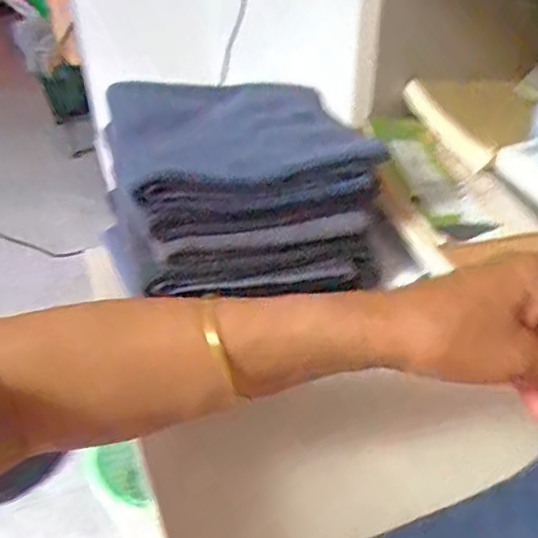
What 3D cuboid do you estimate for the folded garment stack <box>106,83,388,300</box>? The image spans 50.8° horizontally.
[{"bbox_3d":[-0.028,-0.074,0.452,0.188,0.107,0.175,-10,36,-14],"label":"folded garment stack"}]

